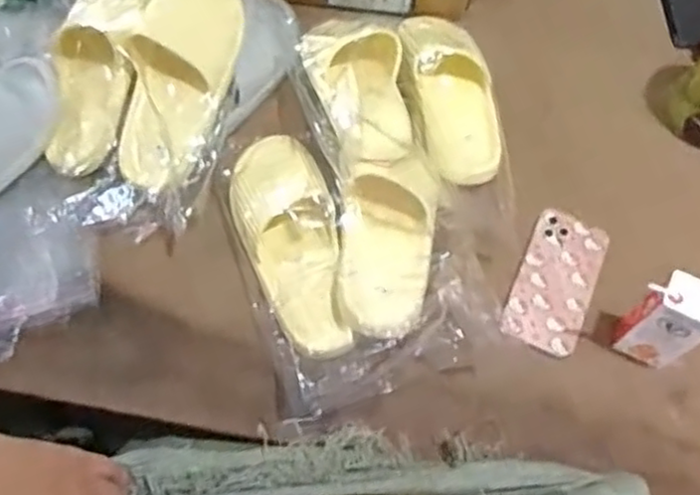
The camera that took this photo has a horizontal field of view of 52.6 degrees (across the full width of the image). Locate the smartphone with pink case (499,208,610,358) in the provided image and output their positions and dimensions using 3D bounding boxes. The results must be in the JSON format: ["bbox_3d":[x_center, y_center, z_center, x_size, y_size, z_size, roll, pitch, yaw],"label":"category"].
[{"bbox_3d":[0.228,0.035,0.778,0.083,0.012,0.164,24,66,8],"label":"smartphone with pink case"}]

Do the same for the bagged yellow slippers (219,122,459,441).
[{"bbox_3d":[-0.002,-0.015,0.732,0.218,0.116,0.315,-16,66,-10],"label":"bagged yellow slippers"}]

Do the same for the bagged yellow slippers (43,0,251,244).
[{"bbox_3d":[-0.257,-0.195,0.807,0.258,0.106,0.342,8,64,1],"label":"bagged yellow slippers"}]

